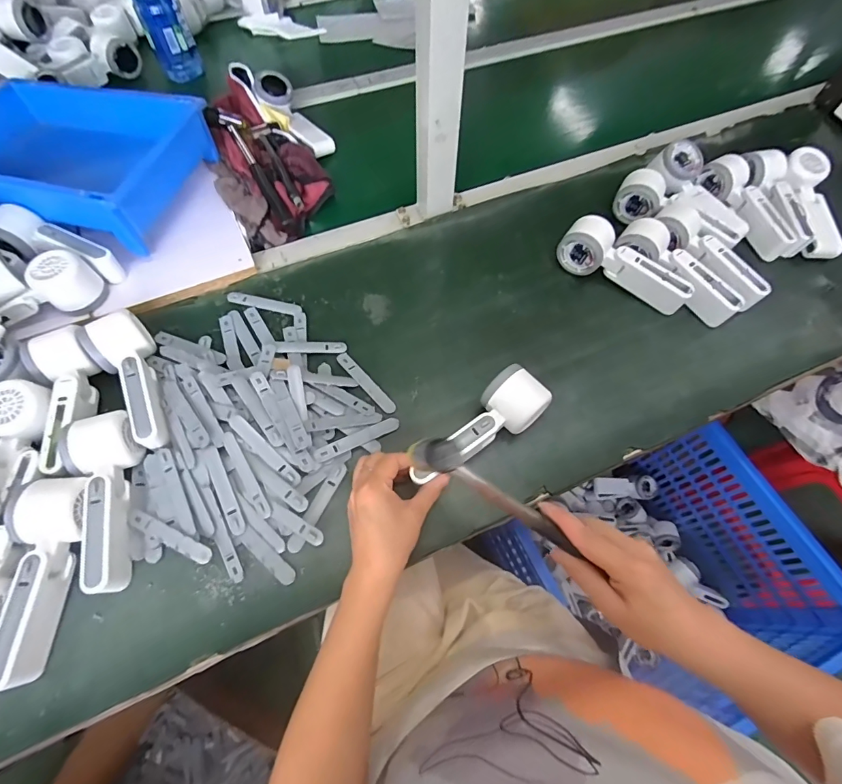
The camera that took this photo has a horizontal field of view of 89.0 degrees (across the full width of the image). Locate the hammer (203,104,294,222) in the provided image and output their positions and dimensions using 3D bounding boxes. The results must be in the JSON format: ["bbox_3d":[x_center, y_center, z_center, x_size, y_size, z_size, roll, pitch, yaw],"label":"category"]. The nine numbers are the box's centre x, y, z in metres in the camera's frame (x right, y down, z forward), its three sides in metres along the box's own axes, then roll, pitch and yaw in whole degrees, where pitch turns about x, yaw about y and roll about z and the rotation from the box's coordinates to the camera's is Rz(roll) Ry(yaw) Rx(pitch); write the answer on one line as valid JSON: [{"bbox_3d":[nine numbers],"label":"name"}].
[{"bbox_3d":[-0.250,-0.329,0.617,0.061,0.030,0.257,-24,68,-13],"label":"hammer"}]

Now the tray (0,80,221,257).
[{"bbox_3d":[-0.462,-0.310,0.565,0.301,0.090,0.219,13,63,5],"label":"tray"}]

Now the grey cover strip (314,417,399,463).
[{"bbox_3d":[-0.067,0.049,0.455,0.093,0.007,0.016,-23,68,-13],"label":"grey cover strip"}]

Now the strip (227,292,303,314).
[{"bbox_3d":[-0.199,-0.113,0.545,0.097,0.004,0.015,12,65,3],"label":"strip"}]

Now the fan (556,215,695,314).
[{"bbox_3d":[0.256,-0.158,0.540,0.167,0.049,0.051,36,68,14],"label":"fan"}]

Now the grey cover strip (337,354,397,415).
[{"bbox_3d":[-0.061,-0.011,0.472,0.015,0.004,0.091,-38,72,-18],"label":"grey cover strip"}]

